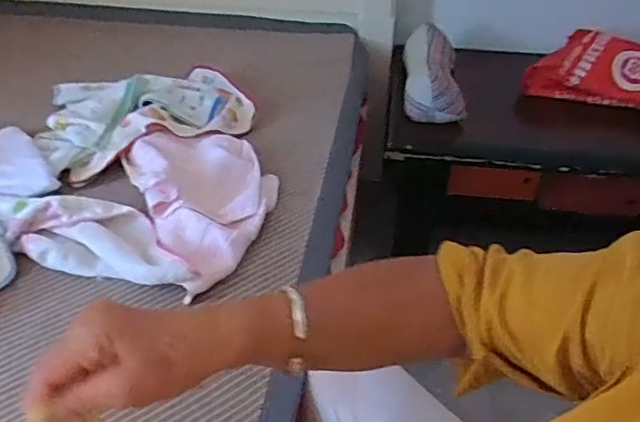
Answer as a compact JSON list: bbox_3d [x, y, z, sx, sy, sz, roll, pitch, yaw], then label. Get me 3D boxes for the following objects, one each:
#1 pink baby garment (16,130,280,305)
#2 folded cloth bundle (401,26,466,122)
[{"bbox_3d":[-0.232,-0.028,0.844,0.309,0.061,0.351,10,41,11],"label":"pink baby garment"},{"bbox_3d":[0.243,-0.300,1.187,0.122,0.099,0.261,4,41,5],"label":"folded cloth bundle"}]

